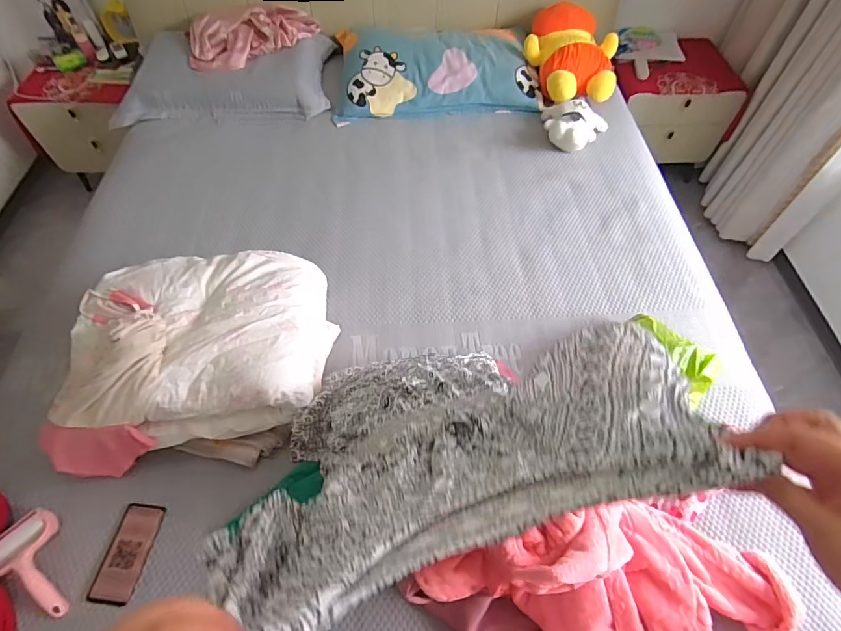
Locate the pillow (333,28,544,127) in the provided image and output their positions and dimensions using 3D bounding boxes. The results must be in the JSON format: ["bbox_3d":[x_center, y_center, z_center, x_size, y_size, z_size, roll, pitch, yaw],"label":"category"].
[{"bbox_3d":[0.050,-0.878,1.588,0.696,0.157,0.417,-4,59,-3],"label":"pillow"}]

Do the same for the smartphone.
[{"bbox_3d":[-0.536,0.434,0.819,0.073,0.016,0.162,5,56,2],"label":"smartphone"}]

